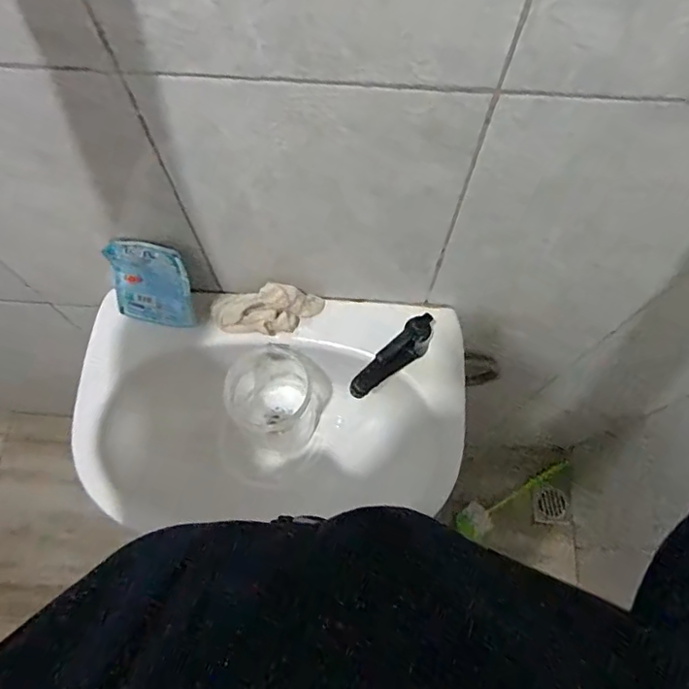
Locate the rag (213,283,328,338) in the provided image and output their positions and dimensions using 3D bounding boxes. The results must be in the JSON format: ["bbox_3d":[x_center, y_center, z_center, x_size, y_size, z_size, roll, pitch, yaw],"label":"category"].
[{"bbox_3d":[-0.089,-0.039,0.619,0.131,0.055,0.051,-4,70,-2],"label":"rag"}]

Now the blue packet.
[{"bbox_3d":[-0.218,-0.067,0.609,0.091,0.115,0.014,13,45,3],"label":"blue packet"}]

